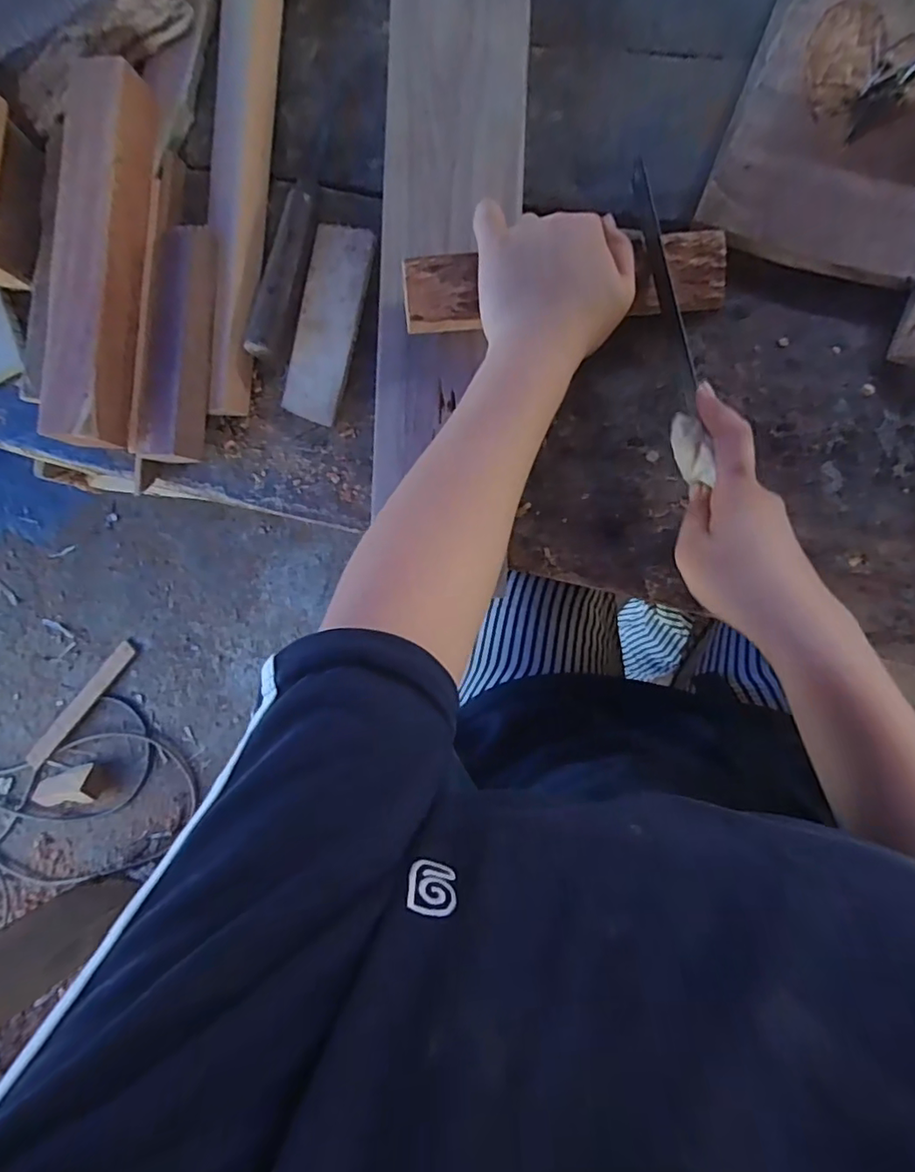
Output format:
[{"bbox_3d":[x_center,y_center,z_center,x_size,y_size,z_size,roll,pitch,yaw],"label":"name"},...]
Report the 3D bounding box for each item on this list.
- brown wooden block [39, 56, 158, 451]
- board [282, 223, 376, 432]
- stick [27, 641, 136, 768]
[{"bbox_3d":[-0.289,-0.260,0.467,0.060,0.055,0.294,5,88,9],"label":"brown wooden block"},{"bbox_3d":[-0.102,-0.207,0.458,0.049,0.012,0.151,14,91,9],"label":"board"},{"bbox_3d":[-0.821,0.257,1.253,0.046,0.017,0.349,43,94,9],"label":"stick"}]

